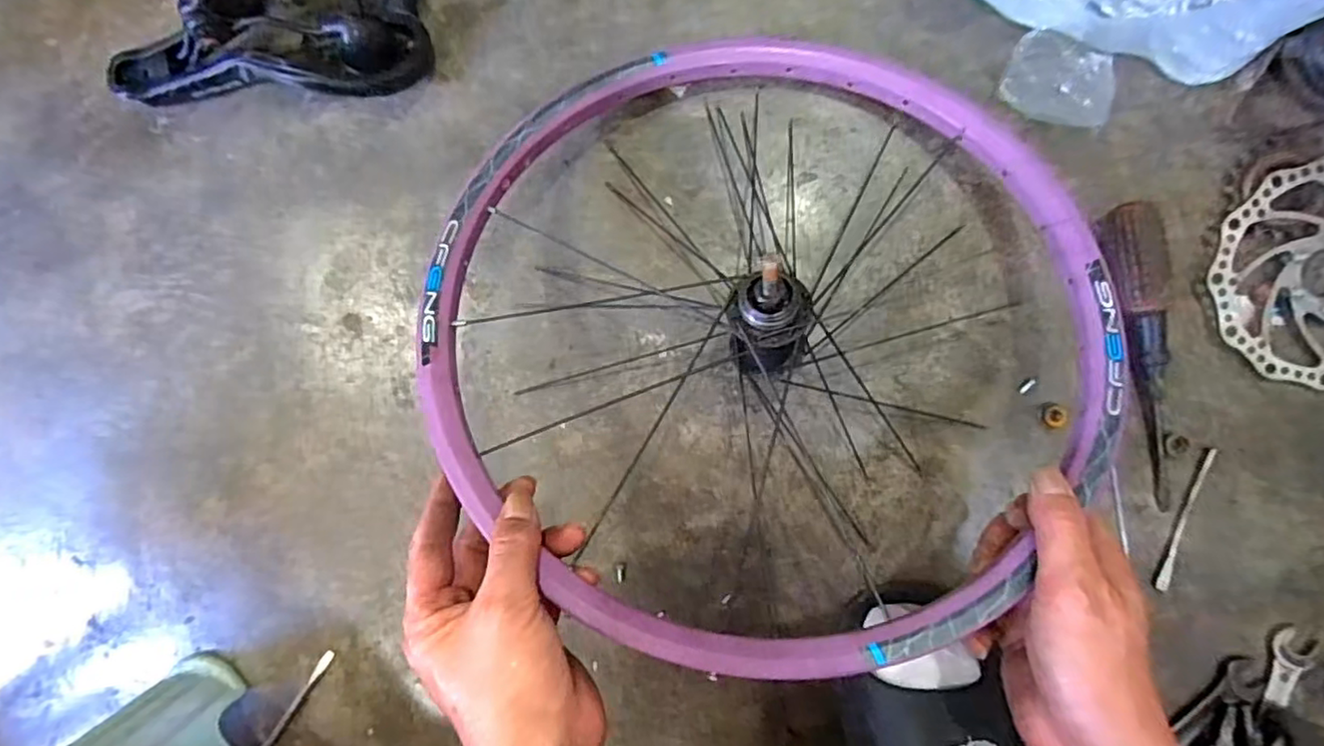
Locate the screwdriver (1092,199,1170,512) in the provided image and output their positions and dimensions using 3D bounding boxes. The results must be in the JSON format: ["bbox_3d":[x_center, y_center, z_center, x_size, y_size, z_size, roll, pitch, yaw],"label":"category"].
[{"bbox_3d":[0.337,-0.011,0.438,0.030,0.036,0.207,-9,89,5],"label":"screwdriver"}]

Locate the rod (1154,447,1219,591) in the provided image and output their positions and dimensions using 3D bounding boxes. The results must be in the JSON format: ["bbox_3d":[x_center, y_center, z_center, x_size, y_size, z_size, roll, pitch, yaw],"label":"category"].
[{"bbox_3d":[0.370,0.103,0.448,0.010,0.008,0.105,18,92,5],"label":"rod"}]

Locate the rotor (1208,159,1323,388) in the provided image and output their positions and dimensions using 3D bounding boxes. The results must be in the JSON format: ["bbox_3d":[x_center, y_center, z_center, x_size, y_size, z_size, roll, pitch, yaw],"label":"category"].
[{"bbox_3d":[0.456,-0.067,0.433,0.150,0.010,0.149,7,95,2],"label":"rotor"}]

